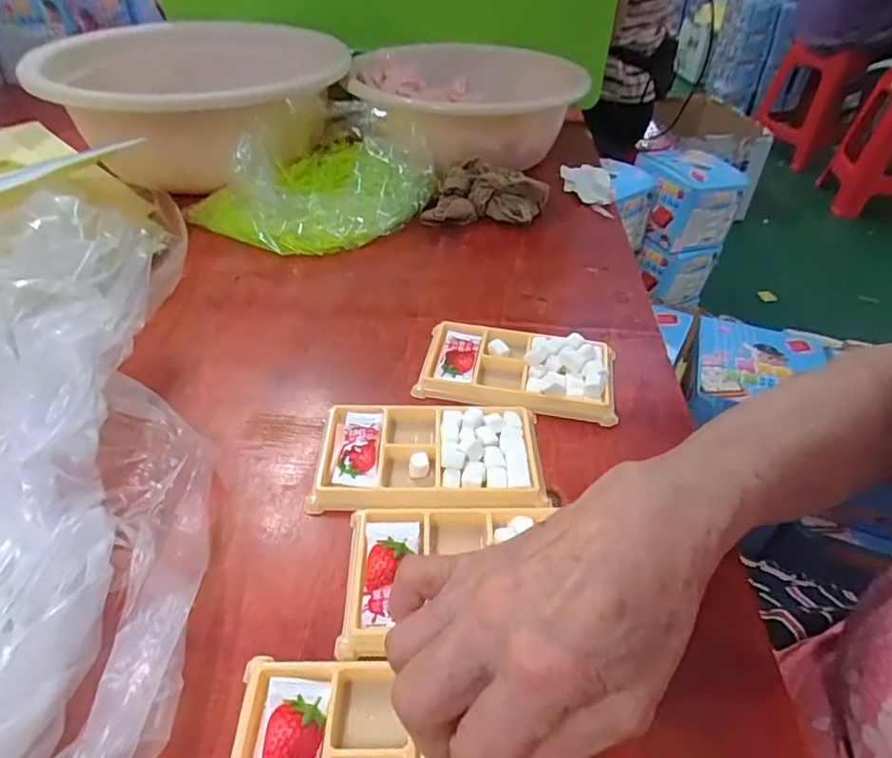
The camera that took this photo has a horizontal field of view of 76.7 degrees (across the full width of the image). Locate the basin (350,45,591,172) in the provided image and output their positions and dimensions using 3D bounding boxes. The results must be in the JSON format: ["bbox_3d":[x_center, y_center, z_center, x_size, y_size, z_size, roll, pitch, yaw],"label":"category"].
[{"bbox_3d":[0.015,-0.330,0.691,0.246,0.105,0.280,4,42,2],"label":"basin"}]

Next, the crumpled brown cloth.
[{"bbox_3d":[0.042,-0.190,0.583,0.132,0.046,0.057,-2,42,-5],"label":"crumpled brown cloth"}]

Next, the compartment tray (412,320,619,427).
[{"bbox_3d":[0.052,-0.011,0.405,0.136,0.023,0.074,9,42,7],"label":"compartment tray"}]

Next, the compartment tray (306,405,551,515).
[{"bbox_3d":[-0.009,0.046,0.347,0.132,0.016,0.080,3,42,0],"label":"compartment tray"}]

